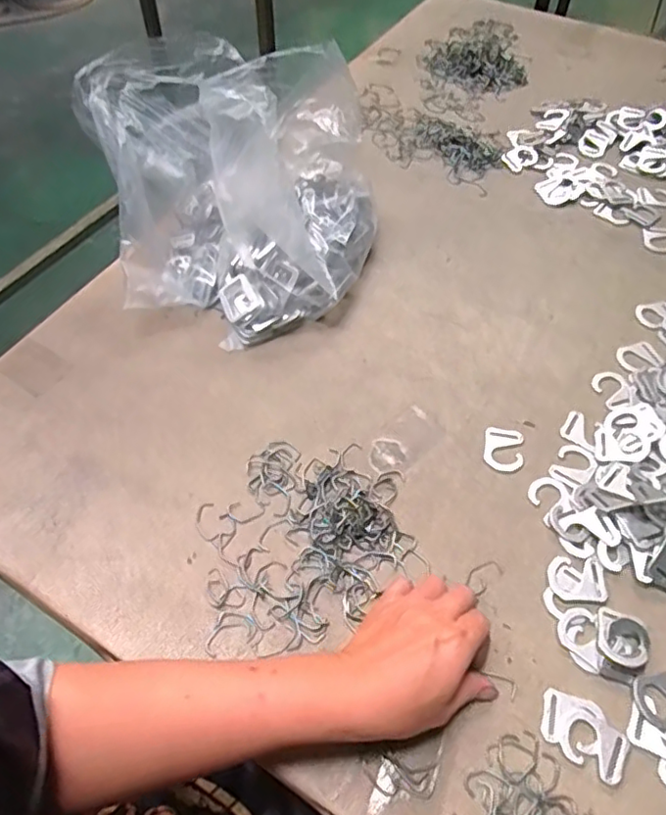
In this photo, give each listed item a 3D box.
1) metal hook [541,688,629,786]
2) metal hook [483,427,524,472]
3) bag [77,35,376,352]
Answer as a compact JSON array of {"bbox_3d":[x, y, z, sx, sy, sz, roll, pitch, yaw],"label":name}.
[{"bbox_3d":[0.172,0.222,0.404,0.058,0.004,0.040,27,58,18],"label":"metal hook"},{"bbox_3d":[0.157,0.038,0.542,0.034,0.004,0.046,11,55,8],"label":"metal hook"},{"bbox_3d":[-0.097,-0.233,0.627,0.276,0.170,0.281,-13,55,-9],"label":"bag"}]

